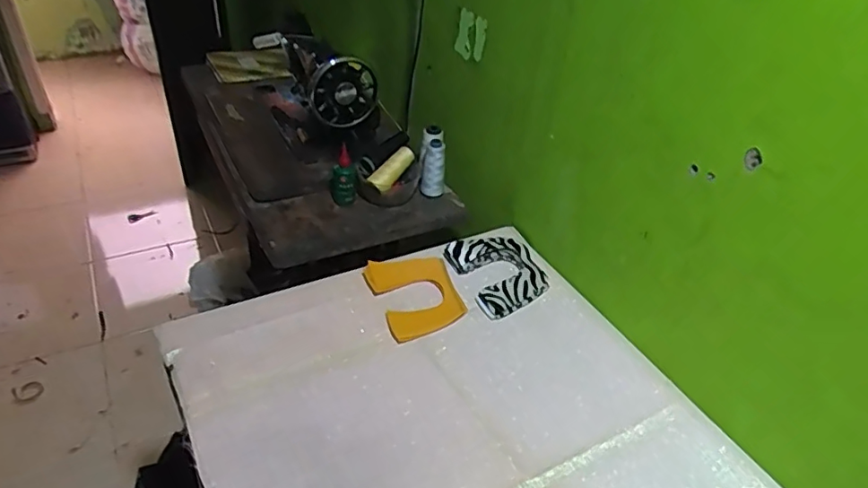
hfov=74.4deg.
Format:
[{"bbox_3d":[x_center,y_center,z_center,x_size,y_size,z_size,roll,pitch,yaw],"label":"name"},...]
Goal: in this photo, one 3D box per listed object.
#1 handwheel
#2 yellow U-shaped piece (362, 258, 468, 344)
[{"bbox_3d":[-0.171,-0.289,1.087,0.138,0.132,0.033,-29,50,-36],"label":"handwheel"},{"bbox_3d":[-0.026,0.072,0.876,0.127,0.020,0.148,-14,42,-24],"label":"yellow U-shaped piece"}]

